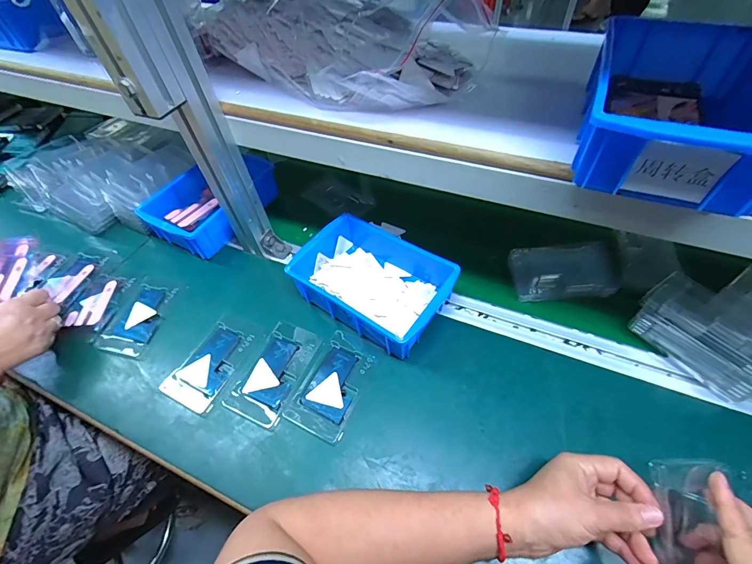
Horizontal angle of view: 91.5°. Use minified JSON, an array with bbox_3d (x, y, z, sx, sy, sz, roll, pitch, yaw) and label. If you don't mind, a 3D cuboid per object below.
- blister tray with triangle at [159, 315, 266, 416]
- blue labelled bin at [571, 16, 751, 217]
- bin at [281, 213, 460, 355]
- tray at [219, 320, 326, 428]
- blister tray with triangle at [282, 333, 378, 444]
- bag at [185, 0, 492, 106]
[{"bbox_3d":[-0.210,0.101,0.477,0.075,0.006,0.122,22,57,20],"label":"blister tray with triangle"},{"bbox_3d":[0.250,-0.146,0.308,0.130,0.064,0.201,18,55,17],"label":"blue labelled bin"},{"bbox_3d":[-0.002,-0.001,0.505,0.201,0.070,0.139,29,59,24],"label":"bin"},{"bbox_3d":[-0.127,0.112,0.468,0.073,0.009,0.126,19,56,18],"label":"tray"},{"bbox_3d":[-0.050,0.124,0.452,0.070,0.008,0.124,21,57,19],"label":"blister tray with triangle"},{"bbox_3d":[-0.044,-0.299,0.443,0.323,0.073,0.189,28,59,23],"label":"bag"}]

